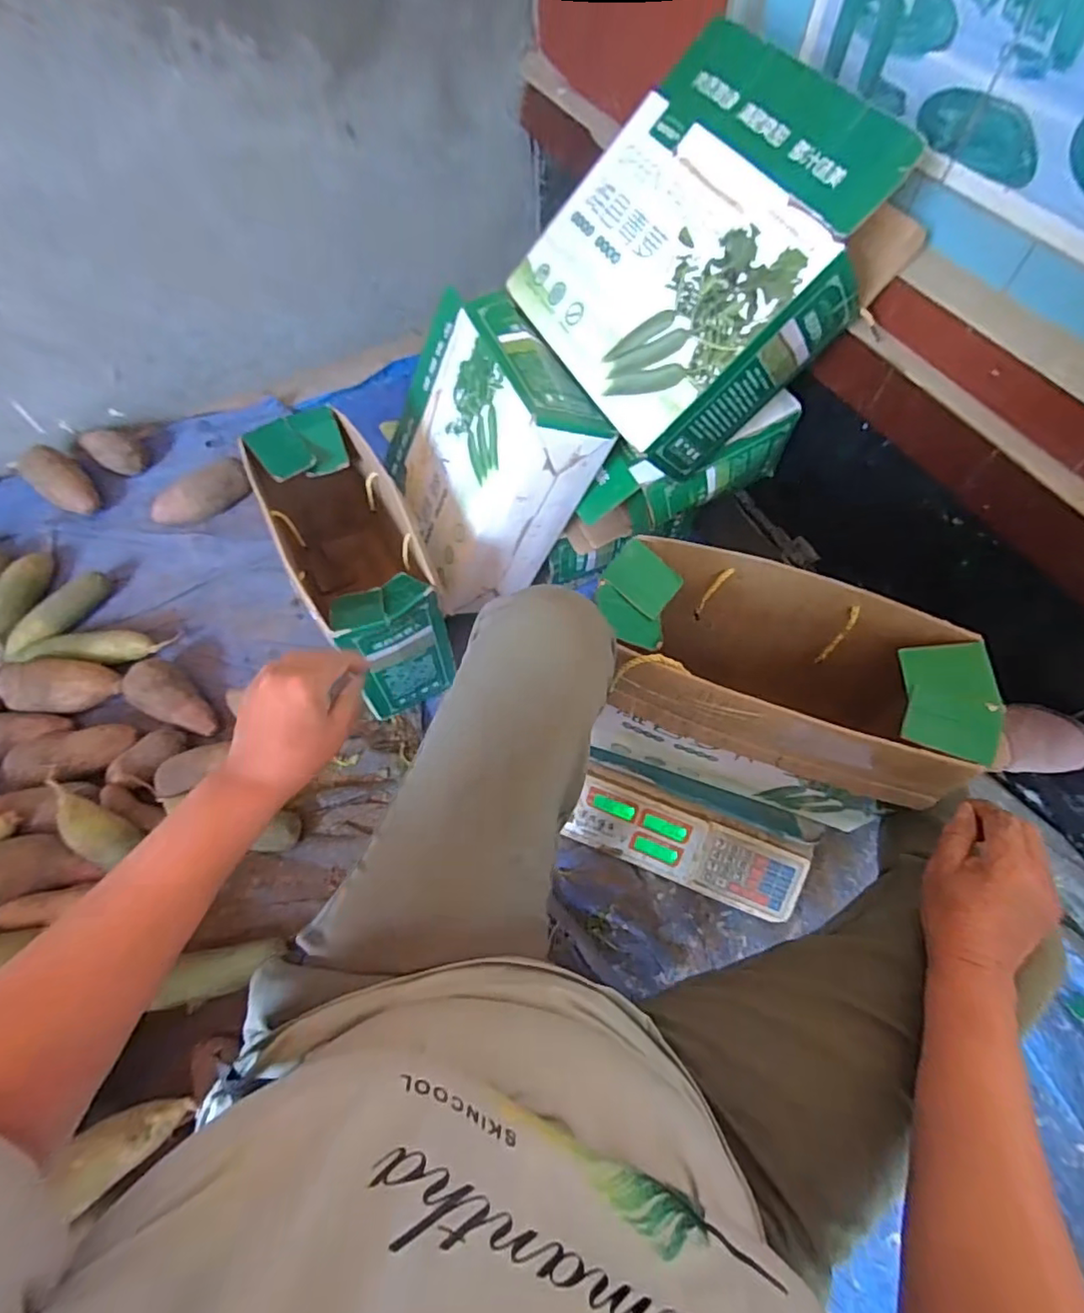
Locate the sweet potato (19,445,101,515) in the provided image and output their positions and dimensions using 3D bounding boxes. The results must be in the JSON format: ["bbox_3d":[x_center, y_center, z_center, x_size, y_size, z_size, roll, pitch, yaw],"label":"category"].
[{"bbox_3d":[-0.853,-0.311,1.040,0.127,0.065,0.078,43,70,5],"label":"sweet potato"}]

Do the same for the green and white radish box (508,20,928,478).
[{"bbox_3d":[0.180,-0.467,0.700,0.349,0.139,0.344,-42,68,29],"label":"green and white radish box"}]

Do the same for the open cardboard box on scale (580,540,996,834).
[{"bbox_3d":[0.238,0.044,0.675,0.361,0.268,0.183,20,65,10],"label":"open cardboard box on scale"}]

